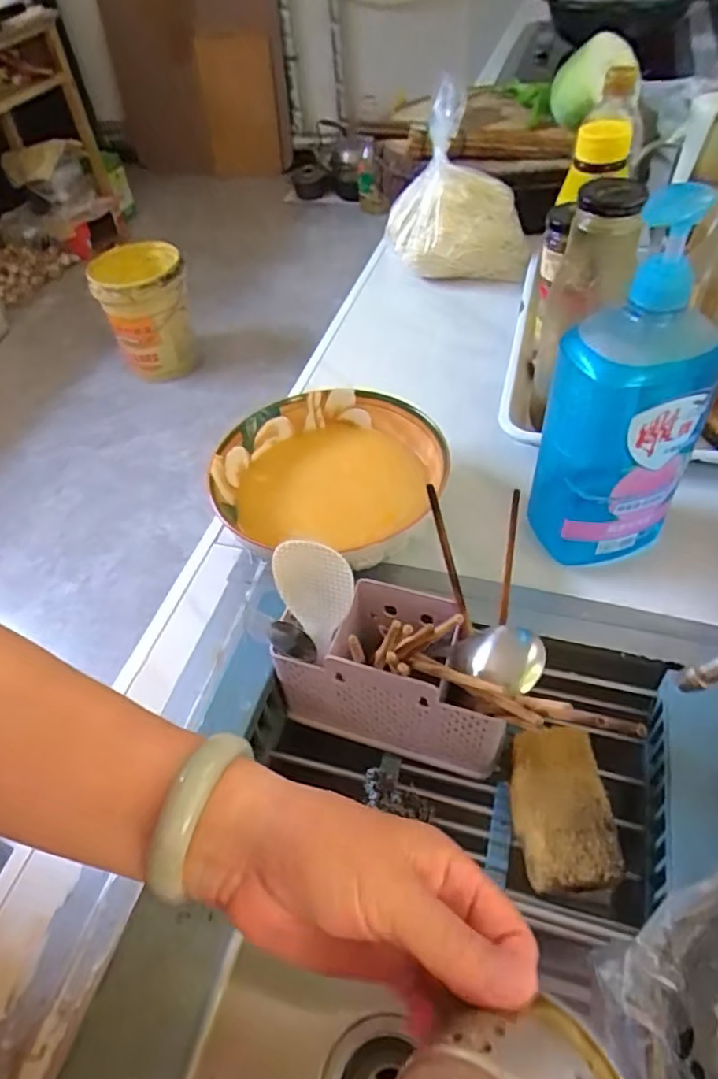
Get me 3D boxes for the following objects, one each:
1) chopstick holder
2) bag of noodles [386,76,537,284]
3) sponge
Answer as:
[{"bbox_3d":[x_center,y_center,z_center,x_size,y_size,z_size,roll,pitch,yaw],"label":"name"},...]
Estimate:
[{"bbox_3d":[0.029,0.104,0.497,0.174,0.129,0.077,11,51,15],"label":"chopstick holder"},{"bbox_3d":[0.136,-0.478,0.841,0.189,0.213,0.129,-1,49,4],"label":"bag of noodles"},{"bbox_3d":[0.147,0.195,0.457,0.065,0.021,0.107,-6,49,0],"label":"sponge"}]

